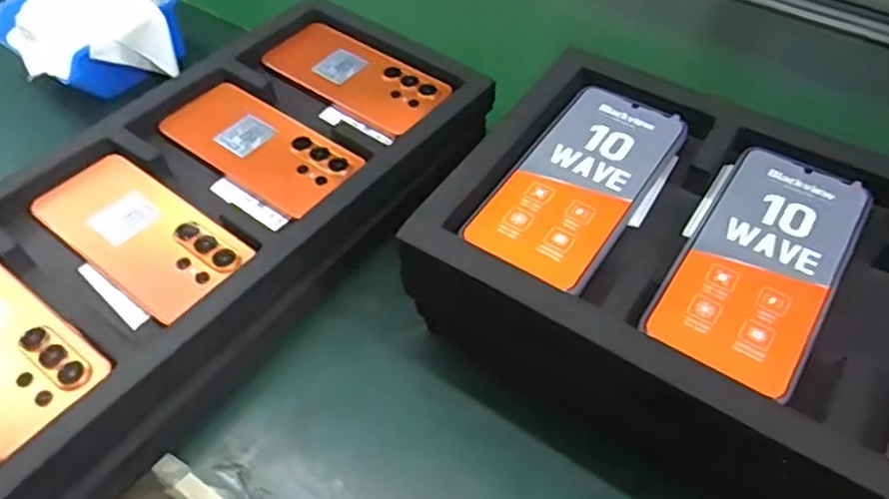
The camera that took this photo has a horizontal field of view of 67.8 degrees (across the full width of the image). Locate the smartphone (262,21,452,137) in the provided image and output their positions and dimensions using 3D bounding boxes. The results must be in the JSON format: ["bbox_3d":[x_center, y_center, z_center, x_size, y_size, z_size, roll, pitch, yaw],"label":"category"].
[{"bbox_3d":[-0.079,-0.157,0.595,0.171,0.007,0.074,30,66,22],"label":"smartphone"}]

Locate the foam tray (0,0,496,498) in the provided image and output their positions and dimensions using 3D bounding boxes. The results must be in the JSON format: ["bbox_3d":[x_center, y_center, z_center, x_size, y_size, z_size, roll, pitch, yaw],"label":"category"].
[{"bbox_3d":[-0.181,-0.025,0.499,0.233,0.058,0.495,32,55,21],"label":"foam tray"}]

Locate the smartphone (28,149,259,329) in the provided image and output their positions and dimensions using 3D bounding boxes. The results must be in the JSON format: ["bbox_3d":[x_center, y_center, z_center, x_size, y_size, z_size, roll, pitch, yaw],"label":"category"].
[{"bbox_3d":[-0.219,-0.013,0.475,0.175,0.009,0.075,31,63,22],"label":"smartphone"}]

